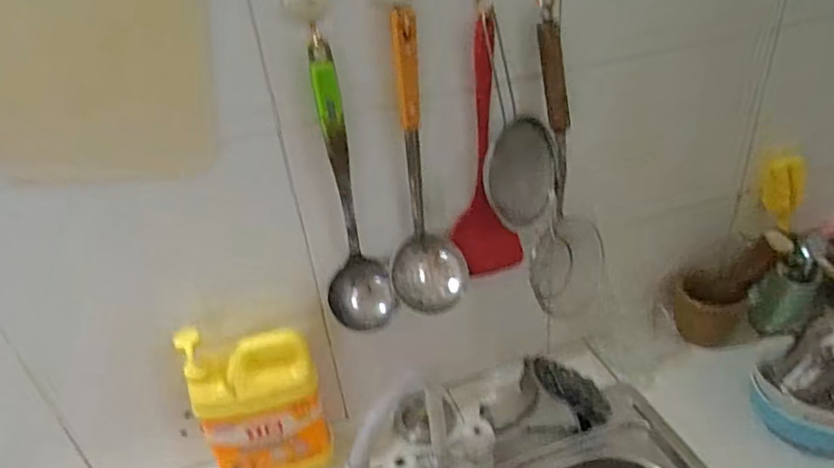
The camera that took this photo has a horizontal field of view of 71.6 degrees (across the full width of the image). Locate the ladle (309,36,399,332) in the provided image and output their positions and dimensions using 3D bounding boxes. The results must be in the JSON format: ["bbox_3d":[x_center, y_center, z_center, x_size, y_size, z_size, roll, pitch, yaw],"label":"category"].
[{"bbox_3d":[-0.077,-0.037,0.624,0.072,0.319,0.055,-17,34,-16],"label":"ladle"}]

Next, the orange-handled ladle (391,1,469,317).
[{"bbox_3d":[0.004,-0.063,0.640,0.087,0.333,0.058,-4,33,4],"label":"orange-handled ladle"}]

